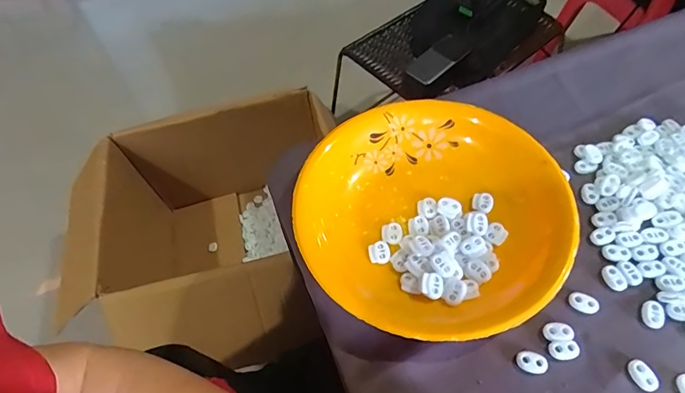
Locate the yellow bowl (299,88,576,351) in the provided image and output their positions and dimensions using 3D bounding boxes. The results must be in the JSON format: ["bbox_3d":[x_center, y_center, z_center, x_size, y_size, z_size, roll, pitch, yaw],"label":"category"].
[{"bbox_3d":[0.079,0.012,0.393,0.230,0.038,0.233,-2,57,3],"label":"yellow bowl"}]

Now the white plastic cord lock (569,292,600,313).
[{"bbox_3d":[0.202,0.089,0.355,0.023,0.004,0.015,17,60,14],"label":"white plastic cord lock"}]

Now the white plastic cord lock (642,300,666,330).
[{"bbox_3d":[0.252,0.096,0.345,0.017,0.004,0.023,20,61,16],"label":"white plastic cord lock"}]

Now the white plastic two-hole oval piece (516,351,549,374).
[{"bbox_3d":[0.149,0.130,0.334,0.023,0.004,0.015,8,58,9],"label":"white plastic two-hole oval piece"}]

